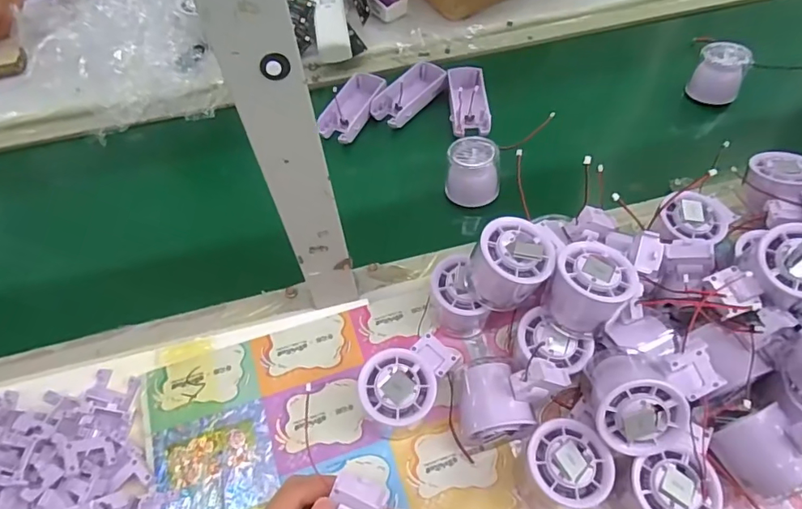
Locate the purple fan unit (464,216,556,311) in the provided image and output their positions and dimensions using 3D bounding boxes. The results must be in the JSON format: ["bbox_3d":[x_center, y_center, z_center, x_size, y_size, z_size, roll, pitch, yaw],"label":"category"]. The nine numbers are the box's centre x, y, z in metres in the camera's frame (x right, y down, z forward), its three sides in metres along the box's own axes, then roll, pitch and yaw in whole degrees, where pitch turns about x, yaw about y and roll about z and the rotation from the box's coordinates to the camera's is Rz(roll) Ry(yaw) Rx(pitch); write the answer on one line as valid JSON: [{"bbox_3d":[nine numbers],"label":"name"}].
[{"bbox_3d":[0.087,0.008,0.403,0.062,0.062,0.056,7,58,6],"label":"purple fan unit"}]

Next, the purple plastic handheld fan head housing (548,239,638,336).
[{"bbox_3d":[0.148,0.025,0.392,0.057,0.058,0.055,-1,56,1],"label":"purple plastic handheld fan head housing"}]

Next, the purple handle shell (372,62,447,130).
[{"bbox_3d":[0.013,-0.209,0.641,0.049,0.023,0.114,36,64,22],"label":"purple handle shell"}]

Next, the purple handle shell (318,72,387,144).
[{"bbox_3d":[-0.063,-0.190,0.638,0.056,0.030,0.114,20,59,14],"label":"purple handle shell"}]

